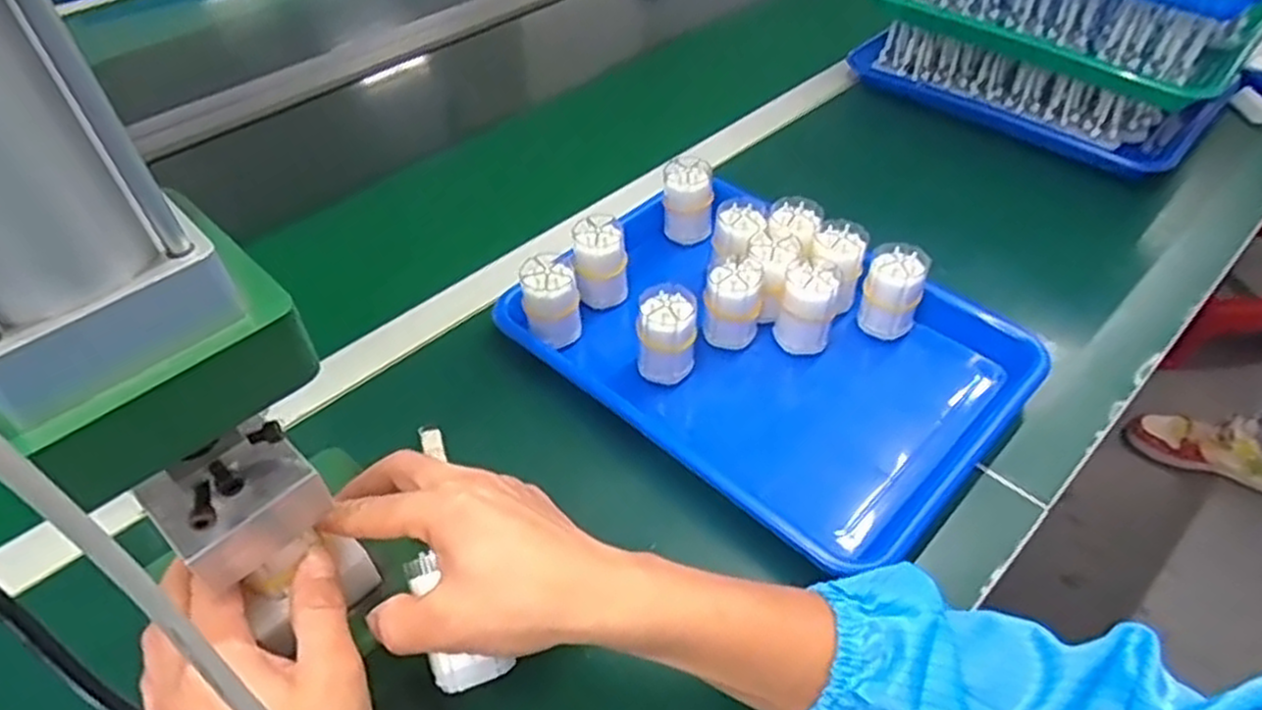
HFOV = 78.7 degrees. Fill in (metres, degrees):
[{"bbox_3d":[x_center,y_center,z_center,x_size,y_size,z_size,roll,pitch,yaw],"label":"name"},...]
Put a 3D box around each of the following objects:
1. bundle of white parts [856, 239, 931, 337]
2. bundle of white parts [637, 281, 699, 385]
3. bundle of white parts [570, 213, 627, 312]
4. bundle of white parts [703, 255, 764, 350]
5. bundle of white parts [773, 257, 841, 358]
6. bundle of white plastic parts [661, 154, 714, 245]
[{"bbox_3d":[0.188,-0.047,0.555,0.039,0.062,0.037,13,47,15],"label":"bundle of white parts"},{"bbox_3d":[0.026,-0.013,0.527,0.040,0.061,0.036,5,46,8],"label":"bundle of white parts"},{"bbox_3d":[-0.022,-0.069,0.584,0.040,0.062,0.043,-7,45,-4],"label":"bundle of white parts"},{"bbox_3d":[0.072,-0.033,0.550,0.039,0.061,0.048,7,46,9],"label":"bundle of white parts"},{"bbox_3d":[0.125,-0.034,0.546,0.040,0.057,0.047,13,47,15],"label":"bundle of white parts"},{"bbox_3d":[0.047,-0.126,0.632,0.040,0.064,0.035,-1,45,2],"label":"bundle of white plastic parts"}]

